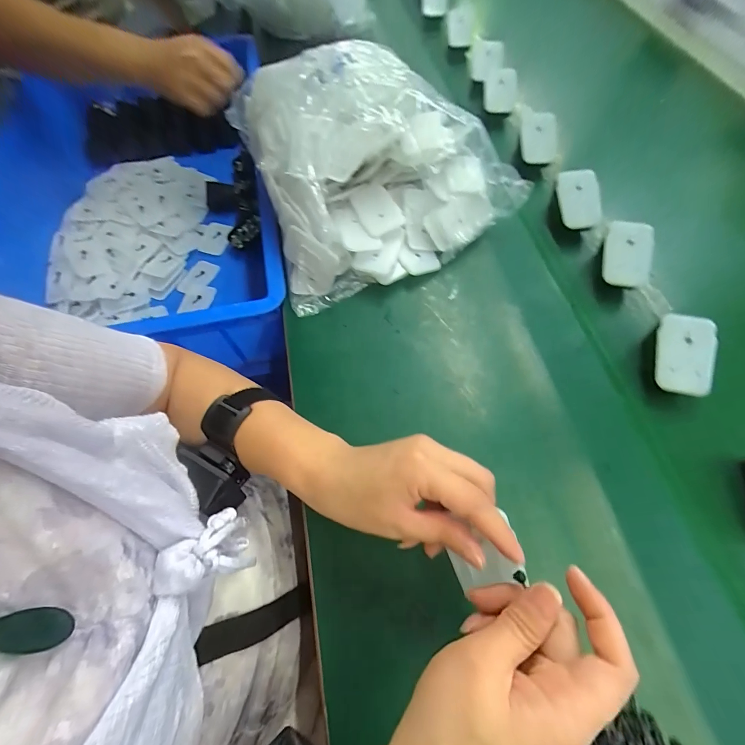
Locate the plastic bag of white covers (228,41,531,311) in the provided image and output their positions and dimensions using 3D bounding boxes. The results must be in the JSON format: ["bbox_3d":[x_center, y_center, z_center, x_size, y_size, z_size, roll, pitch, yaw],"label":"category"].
[{"bbox_3d":[-0.006,-0.262,0.405,0.269,0.136,0.301,-17,65,-5],"label":"plastic bag of white covers"}]

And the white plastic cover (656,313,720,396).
[{"bbox_3d":[0.273,-0.016,0.302,0.044,0.006,0.069,10,83,13],"label":"white plastic cover"}]

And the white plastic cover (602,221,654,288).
[{"bbox_3d":[0.262,-0.120,0.351,0.048,0.009,0.062,7,100,5],"label":"white plastic cover"}]

